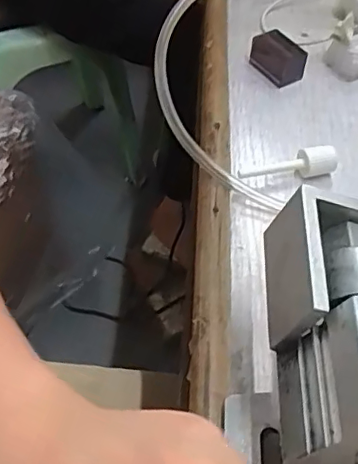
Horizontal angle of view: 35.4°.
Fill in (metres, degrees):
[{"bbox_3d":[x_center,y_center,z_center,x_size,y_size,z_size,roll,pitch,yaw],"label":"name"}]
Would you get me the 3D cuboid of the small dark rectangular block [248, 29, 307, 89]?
[{"bbox_3d":[0.075,-0.134,0.433,0.024,0.025,0.043,-24,55,-19],"label":"small dark rectangular block"}]

